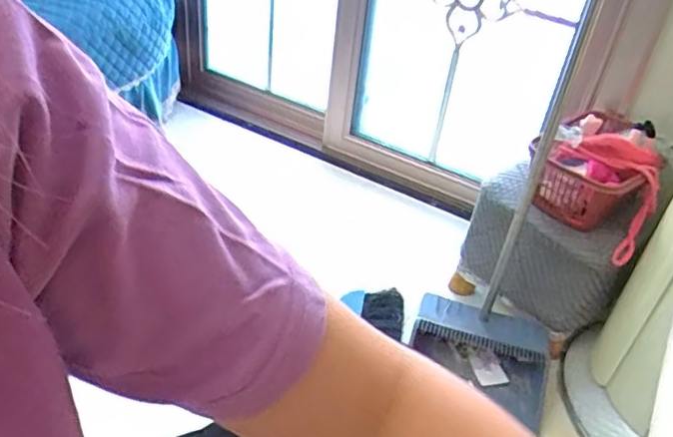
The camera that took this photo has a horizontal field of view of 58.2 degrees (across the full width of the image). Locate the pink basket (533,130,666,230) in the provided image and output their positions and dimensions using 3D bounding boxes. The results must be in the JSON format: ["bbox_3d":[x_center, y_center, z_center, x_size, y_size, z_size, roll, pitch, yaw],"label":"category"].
[{"bbox_3d":[0.494,-0.087,1.204,0.213,0.133,0.188,-26,49,-34],"label":"pink basket"}]

